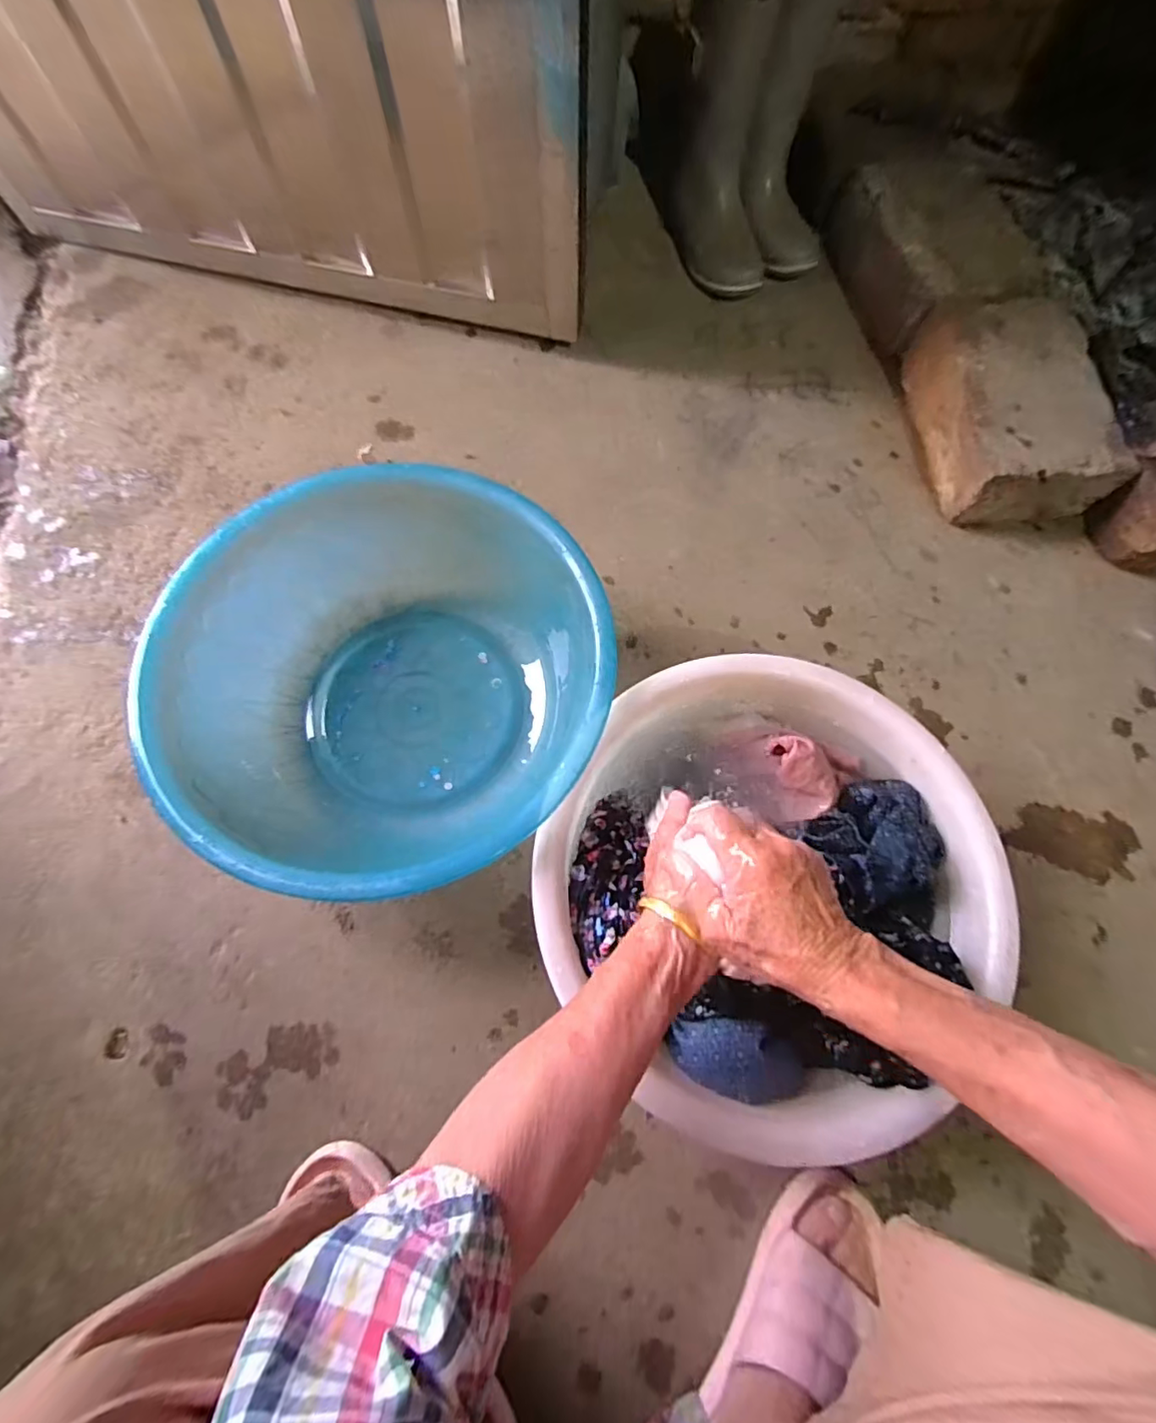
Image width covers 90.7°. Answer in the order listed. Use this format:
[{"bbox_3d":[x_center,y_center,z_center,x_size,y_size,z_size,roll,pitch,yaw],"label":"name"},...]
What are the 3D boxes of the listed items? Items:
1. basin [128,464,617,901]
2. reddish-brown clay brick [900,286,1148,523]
[{"bbox_3d":[-0.167,-0.025,0.537,0.372,0.148,0.367,1,71,-2],"label":"basin"},{"bbox_3d":[0.537,-0.370,0.711,0.179,0.095,0.259,-4,72,-4],"label":"reddish-brown clay brick"}]

